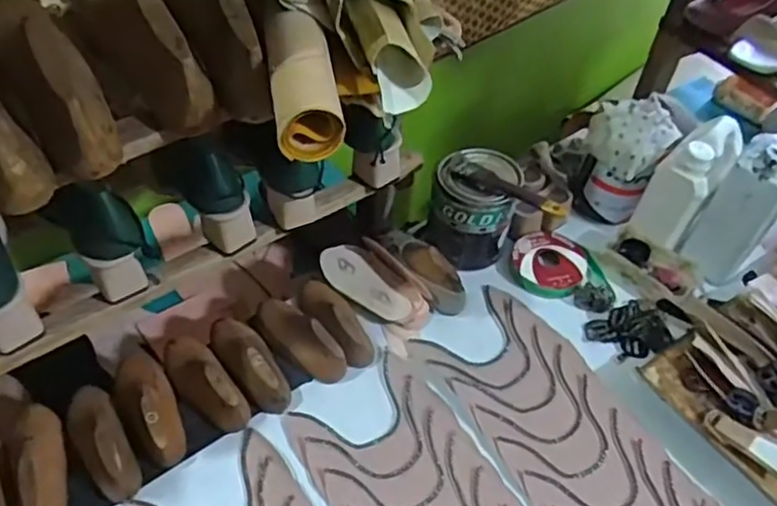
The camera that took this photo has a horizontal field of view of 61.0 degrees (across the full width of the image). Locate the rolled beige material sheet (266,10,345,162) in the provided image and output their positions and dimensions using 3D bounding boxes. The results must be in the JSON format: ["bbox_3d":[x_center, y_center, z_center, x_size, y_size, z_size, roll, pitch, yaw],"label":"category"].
[{"bbox_3d":[-0.069,-0.138,0.532,0.052,0.047,0.136,-7,52,-10],"label":"rolled beige material sheet"}]

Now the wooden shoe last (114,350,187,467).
[{"bbox_3d":[-0.256,0.158,0.702,0.055,0.052,0.148,-24,56,-22],"label":"wooden shoe last"}]

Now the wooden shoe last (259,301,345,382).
[{"bbox_3d":[-0.103,0.094,0.770,0.132,0.049,0.055,38,58,24],"label":"wooden shoe last"}]

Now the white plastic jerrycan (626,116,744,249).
[{"bbox_3d":[0.394,-0.094,0.874,0.075,0.140,0.116,32,56,21],"label":"white plastic jerrycan"}]

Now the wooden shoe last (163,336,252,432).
[{"bbox_3d":[-0.202,0.139,0.724,0.048,0.055,0.138,-32,60,-26],"label":"wooden shoe last"}]

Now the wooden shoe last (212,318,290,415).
[{"bbox_3d":[-0.160,0.116,0.744,0.057,0.058,0.143,-32,60,-26],"label":"wooden shoe last"}]

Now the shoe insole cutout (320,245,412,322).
[{"bbox_3d":[-0.034,0.041,0.827,0.053,0.017,0.139,-33,60,-27],"label":"shoe insole cutout"}]

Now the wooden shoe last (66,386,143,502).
[{"bbox_3d":[-0.296,0.191,0.676,0.049,0.051,0.139,-27,58,-24],"label":"wooden shoe last"}]

